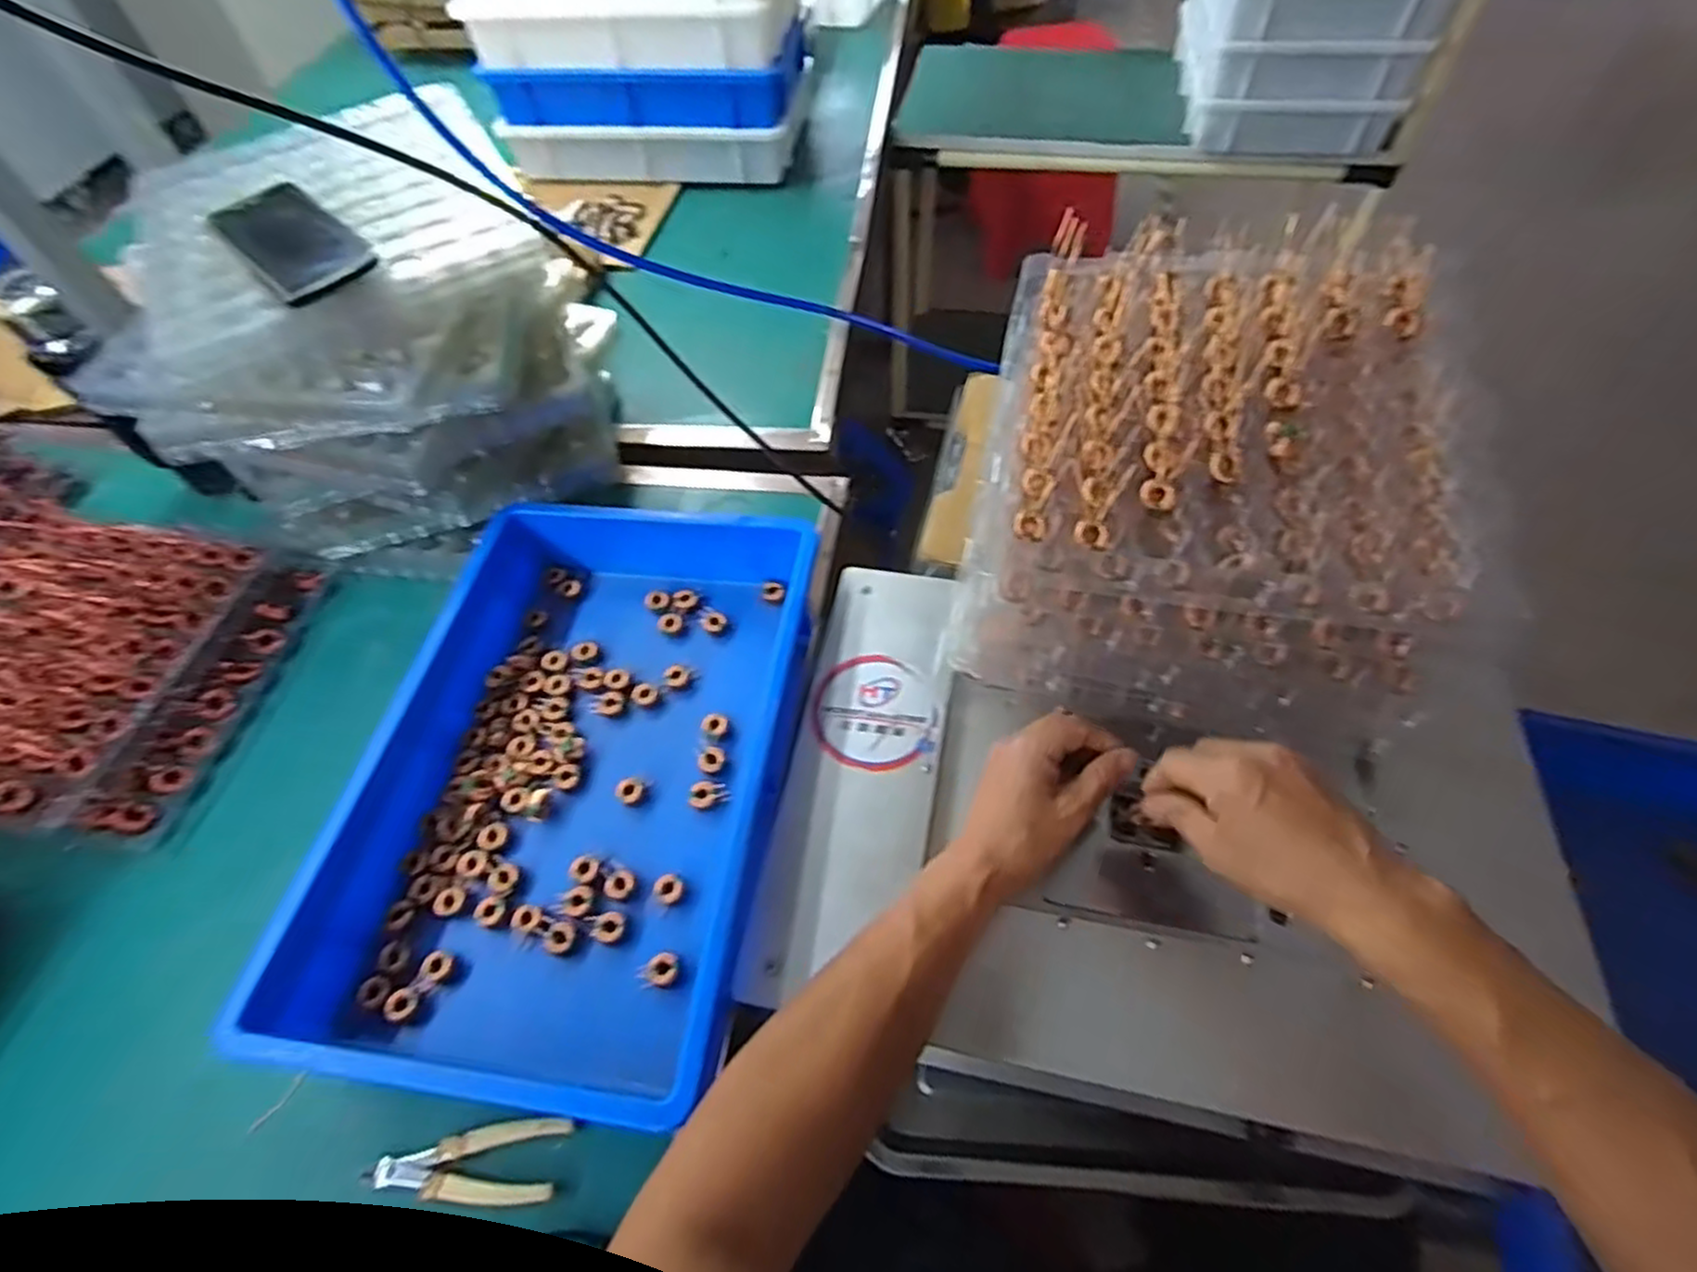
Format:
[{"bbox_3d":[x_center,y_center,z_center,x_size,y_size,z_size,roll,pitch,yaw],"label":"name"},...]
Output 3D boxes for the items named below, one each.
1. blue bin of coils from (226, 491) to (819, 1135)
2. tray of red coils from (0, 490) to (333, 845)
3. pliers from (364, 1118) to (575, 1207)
[{"bbox_3d":[-0.194,0.090,0.560,0.287,0.079,0.435,5,56,6],"label":"blue bin of coils"},{"bbox_3d":[-0.692,0.017,0.648,0.342,0.060,0.280,7,56,7],"label":"tray of red coils"},{"bbox_3d":[-0.228,0.318,0.448,0.111,0.009,0.042,-2,56,1],"label":"pliers"}]

